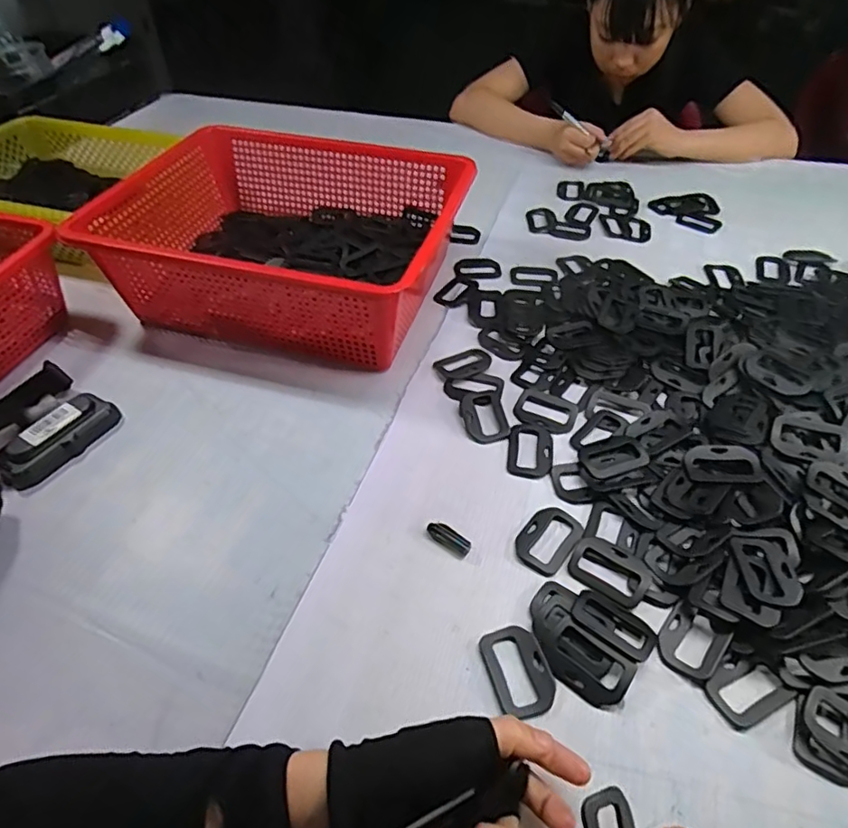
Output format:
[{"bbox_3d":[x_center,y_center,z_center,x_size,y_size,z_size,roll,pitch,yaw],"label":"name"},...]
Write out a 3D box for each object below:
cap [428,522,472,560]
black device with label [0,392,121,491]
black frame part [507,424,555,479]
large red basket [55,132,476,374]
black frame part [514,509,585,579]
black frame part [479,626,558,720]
[{"bbox_3d":[0.021,0.103,0.476,0.038,0.008,0.017,28,53,24],"label":"cap"},{"bbox_3d":[-0.341,0.022,0.531,0.041,0.032,0.106,21,50,19],"label":"black device with label"},{"bbox_3d":[0.102,0.033,0.542,0.041,0.004,0.061,8,47,8],"label":"black frame part"},{"bbox_3d":[-0.154,-0.213,0.687,0.372,0.128,0.320,12,48,11],"label":"large red basket"},{"bbox_3d":[0.104,0.105,0.479,0.042,0.004,0.062,31,54,26],"label":"black frame part"},{"bbox_3d":[0.067,0.180,0.404,0.042,0.004,0.060,-11,48,-11],"label":"black frame part"}]

